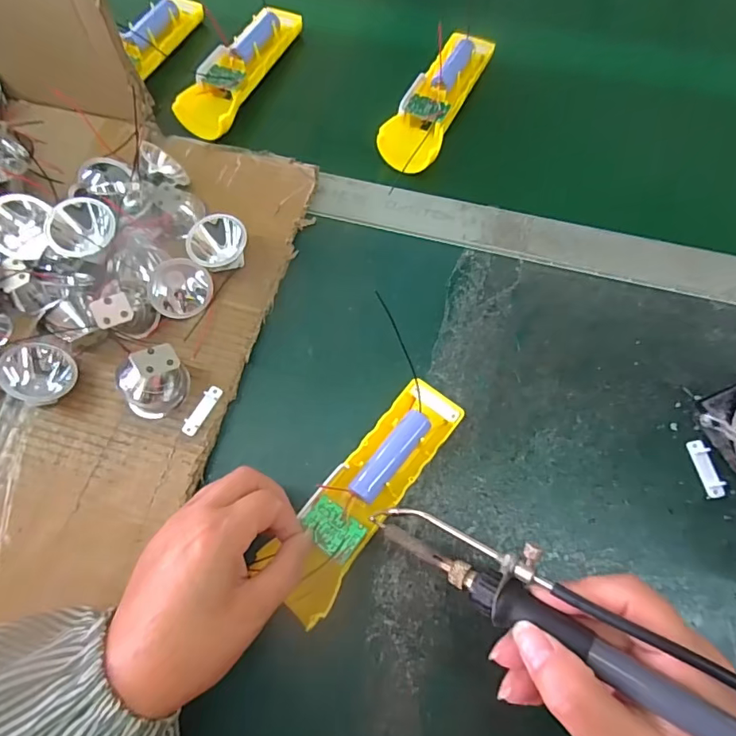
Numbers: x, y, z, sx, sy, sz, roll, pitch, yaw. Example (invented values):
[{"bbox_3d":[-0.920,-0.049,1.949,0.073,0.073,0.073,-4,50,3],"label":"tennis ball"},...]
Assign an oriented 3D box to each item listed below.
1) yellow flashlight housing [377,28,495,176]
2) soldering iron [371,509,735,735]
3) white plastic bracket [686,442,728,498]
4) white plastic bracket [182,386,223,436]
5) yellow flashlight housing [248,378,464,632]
[{"bbox_3d":[0.060,-0.239,0.424,0.050,0.023,0.170,23,72,9],"label":"yellow flashlight housing"},{"bbox_3d":[0.085,0.105,0.201,0.207,0.018,0.031,20,69,36],"label":"soldering iron"},{"bbox_3d":[0.223,0.066,0.319,0.010,0.005,0.037,-11,70,-3],"label":"white plastic bracket"},{"bbox_3d":[-0.114,0.030,0.335,0.011,0.006,0.037,25,73,10],"label":"white plastic bracket"},{"bbox_3d":[0.000,0.074,0.300,0.045,0.018,0.158,33,69,12],"label":"yellow flashlight housing"}]

